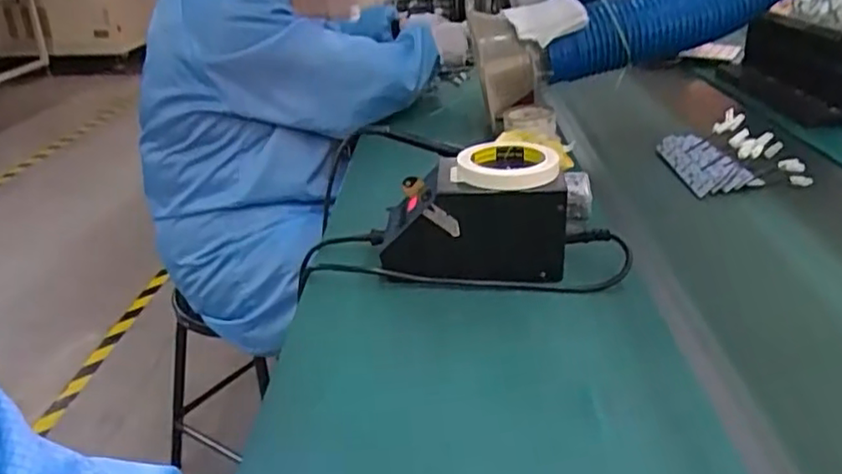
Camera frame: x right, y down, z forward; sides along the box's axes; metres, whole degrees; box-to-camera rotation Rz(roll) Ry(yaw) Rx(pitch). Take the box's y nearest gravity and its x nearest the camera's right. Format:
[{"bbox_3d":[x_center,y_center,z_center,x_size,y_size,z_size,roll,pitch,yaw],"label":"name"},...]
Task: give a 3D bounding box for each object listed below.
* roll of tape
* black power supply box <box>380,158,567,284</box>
[{"bbox_3d":[0.084,-0.076,0.665,0.101,0.022,0.097,0,27,5],"label":"roll of tape"},{"bbox_3d":[0.053,-0.021,0.675,0.185,0.100,0.081,2,27,9],"label":"black power supply box"}]

